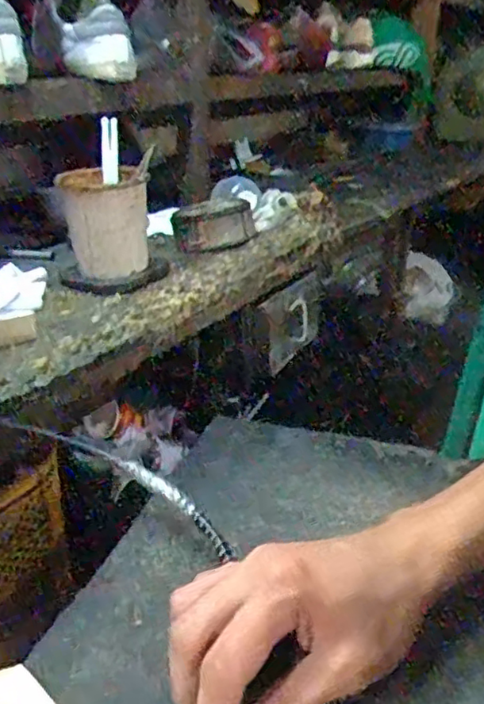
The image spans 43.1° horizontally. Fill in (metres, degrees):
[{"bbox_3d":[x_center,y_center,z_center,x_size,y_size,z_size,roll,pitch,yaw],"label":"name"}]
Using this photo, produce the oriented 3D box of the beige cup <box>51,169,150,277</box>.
[{"bbox_3d":[-0.143,-0.135,0.660,0.079,0.109,0.083,1,26,0],"label":"beige cup"}]

